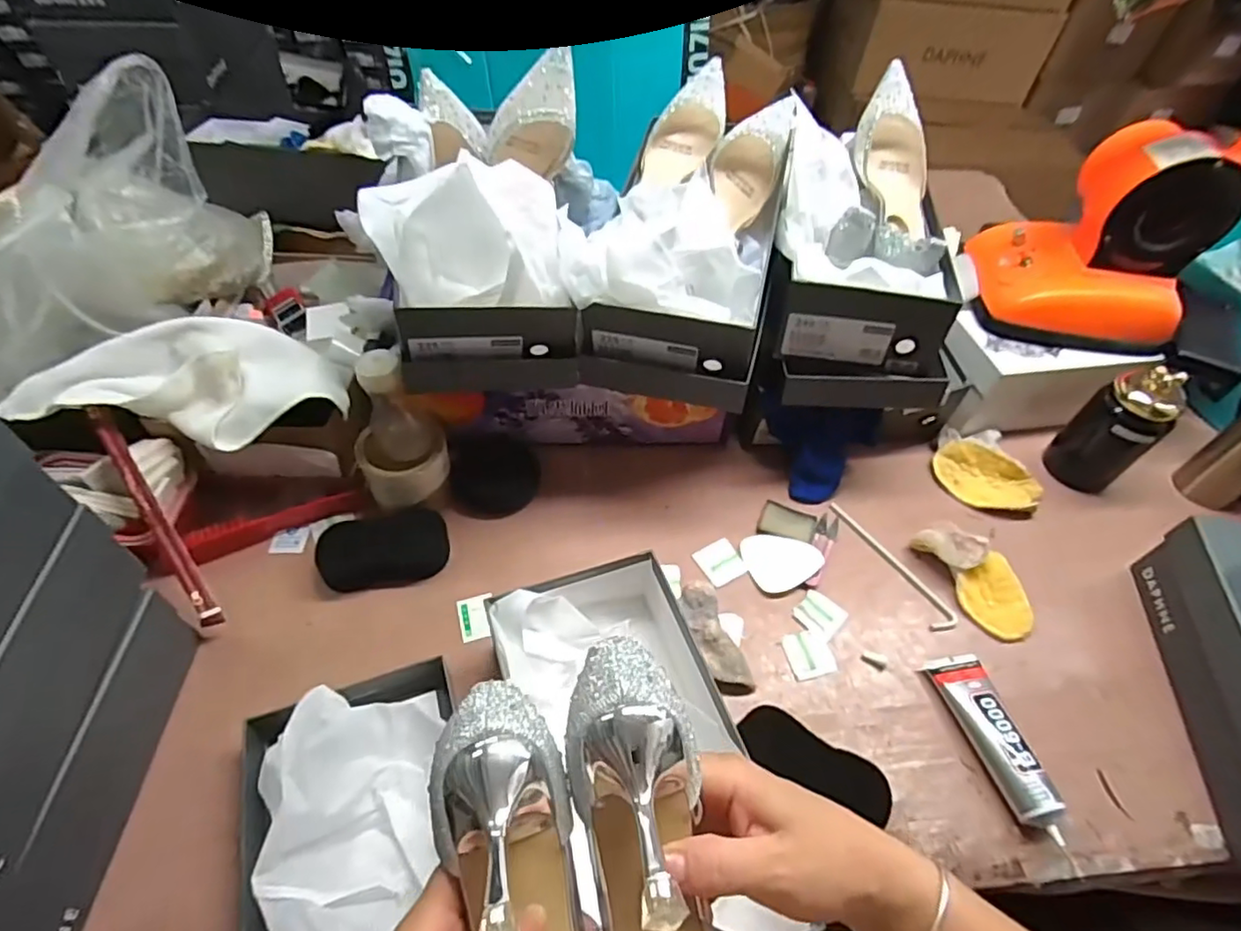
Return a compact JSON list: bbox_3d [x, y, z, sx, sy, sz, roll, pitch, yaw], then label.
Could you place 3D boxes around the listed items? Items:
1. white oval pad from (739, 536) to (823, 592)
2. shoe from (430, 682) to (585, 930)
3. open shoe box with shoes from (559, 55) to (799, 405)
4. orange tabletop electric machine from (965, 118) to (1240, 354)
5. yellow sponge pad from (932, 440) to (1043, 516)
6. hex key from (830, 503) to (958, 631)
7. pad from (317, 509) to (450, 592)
[{"bbox_3d":[0.174,0.101,0.658,0.079,0.010,0.066,-5,53,-8],"label":"white oval pad"},{"bbox_3d":[-0.040,0.213,0.239,0.070,0.082,0.231,-6,78,-8],"label":"shoe"},{"bbox_3d":[0.071,-0.251,0.604,0.175,0.146,0.329,13,66,7],"label":"open shoe box with shoes"},{"bbox_3d":[0.552,-0.265,0.701,0.215,0.201,0.166,13,52,7],"label":"orange tabletop electric machine"},{"bbox_3d":[0.436,0.016,0.733,0.118,0.011,0.069,29,87,18],"label":"yellow sponge pad"},{"bbox_3d":[0.292,0.105,0.670,0.028,0.005,0.171,-23,57,-20],"label":"hex key"},{"bbox_3d":[-0.242,0.087,0.633,0.126,0.041,0.061,-11,53,-12],"label":"pad"}]

